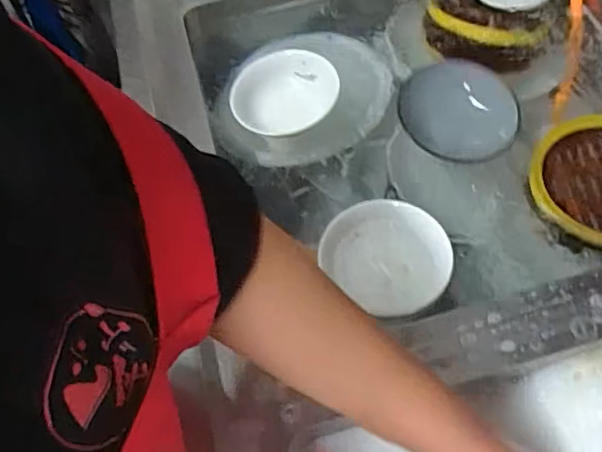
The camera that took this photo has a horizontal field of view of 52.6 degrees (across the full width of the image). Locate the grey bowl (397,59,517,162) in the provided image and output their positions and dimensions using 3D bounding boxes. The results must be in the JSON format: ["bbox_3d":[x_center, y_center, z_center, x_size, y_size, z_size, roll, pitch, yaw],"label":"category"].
[{"bbox_3d":[0.178,-0.130,0.694,0.132,0.037,0.118,17,61,14],"label":"grey bowl"}]

